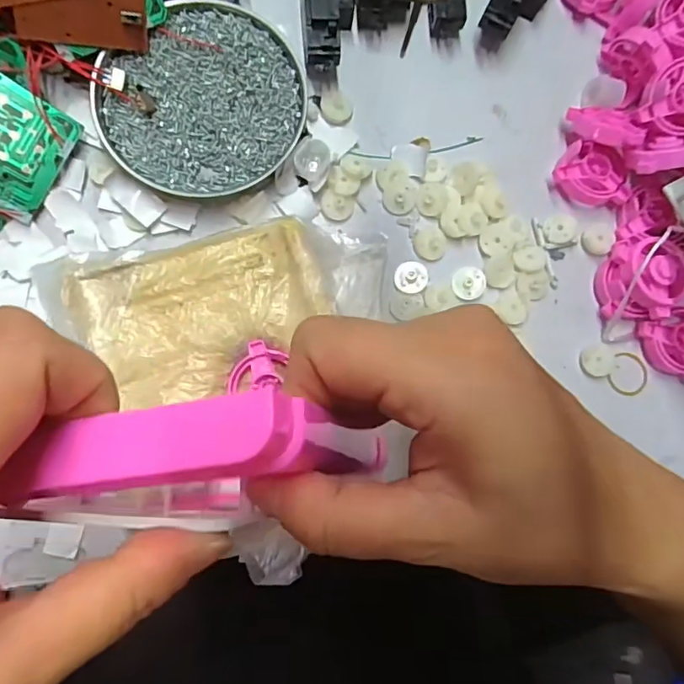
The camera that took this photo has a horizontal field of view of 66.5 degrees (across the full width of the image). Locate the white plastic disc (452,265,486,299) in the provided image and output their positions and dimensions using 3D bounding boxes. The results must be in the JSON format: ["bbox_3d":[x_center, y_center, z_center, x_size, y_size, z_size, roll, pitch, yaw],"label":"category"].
[{"bbox_3d":[0.090,-0.042,0.365,0.022,0.005,0.022,1,84,-5],"label":"white plastic disc"}]

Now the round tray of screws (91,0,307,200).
[{"bbox_3d":[-0.090,-0.158,0.354,0.130,0.020,0.123,1,84,-5],"label":"round tray of screws"}]

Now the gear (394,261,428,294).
[{"bbox_3d":[0.048,-0.045,0.364,0.022,0.004,0.022,5,83,-5],"label":"gear"}]

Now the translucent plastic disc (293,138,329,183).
[{"bbox_3d":[-0.021,-0.126,0.360,0.023,0.014,0.026,10,83,-4],"label":"translucent plastic disc"}]

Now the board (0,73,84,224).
[{"bbox_3d":[-0.213,-0.125,0.325,0.071,0.004,0.071,28,88,-27],"label":"board"}]

